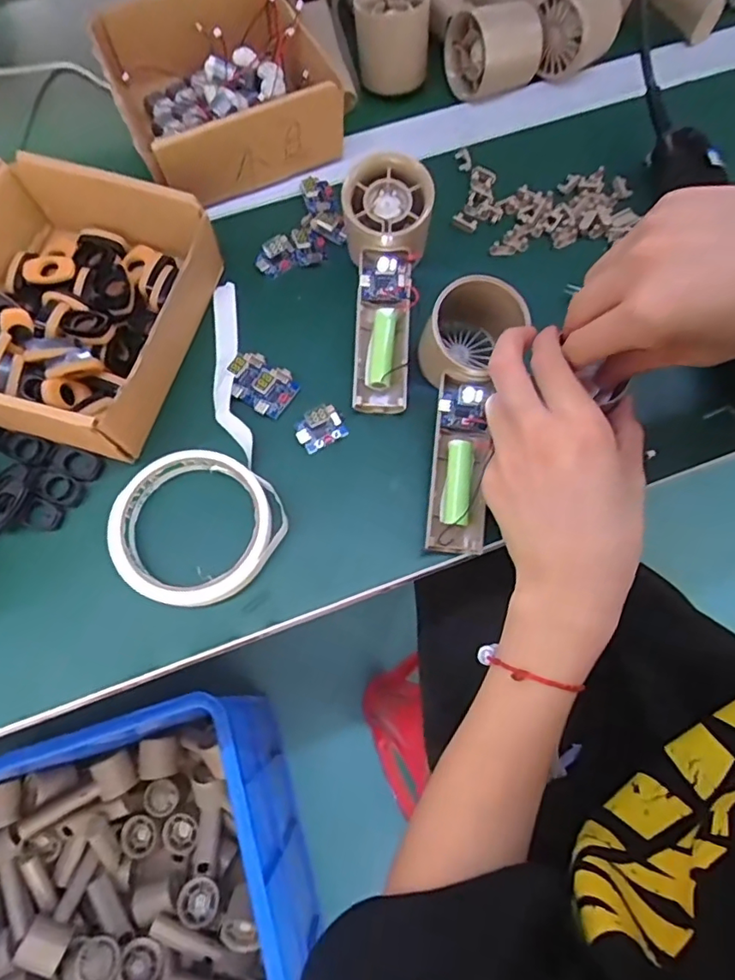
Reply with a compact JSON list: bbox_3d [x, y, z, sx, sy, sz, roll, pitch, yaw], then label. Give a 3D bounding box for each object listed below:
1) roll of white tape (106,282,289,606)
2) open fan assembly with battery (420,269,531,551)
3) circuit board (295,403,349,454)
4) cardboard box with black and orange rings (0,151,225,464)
[{"bbox_3d":[-0.086,-0.033,0.347,0.097,0.016,0.212,15,71,5],"label":"roll of white tape"},{"bbox_3d":[0.053,-0.050,0.328,0.060,0.060,0.165,11,71,4],"label":"open fan assembly with battery"},{"bbox_3d":[-0.031,-0.041,0.352,0.031,0.007,0.024,-27,73,-9],"label":"circuit board"},{"bbox_3d":[-0.193,-0.116,0.350,0.156,0.057,0.176,14,71,5],"label":"cardboard box with black and orange rings"}]

